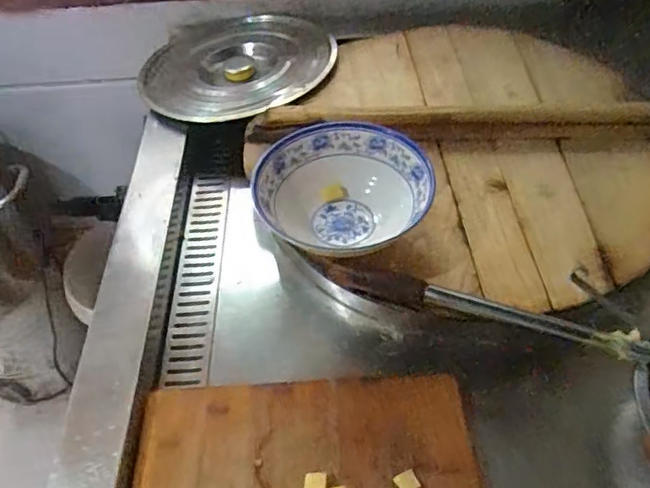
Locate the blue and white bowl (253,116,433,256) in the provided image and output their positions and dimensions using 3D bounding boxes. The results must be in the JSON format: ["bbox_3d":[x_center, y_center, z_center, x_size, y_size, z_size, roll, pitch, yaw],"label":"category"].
[{"bbox_3d":[0.027,-0.056,0.667,0.177,0.072,0.183,-2,48,2],"label":"blue and white bowl"}]

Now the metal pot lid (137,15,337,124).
[{"bbox_3d":[-0.150,-0.291,0.957,0.323,0.064,0.312,-2,48,2],"label":"metal pot lid"}]

